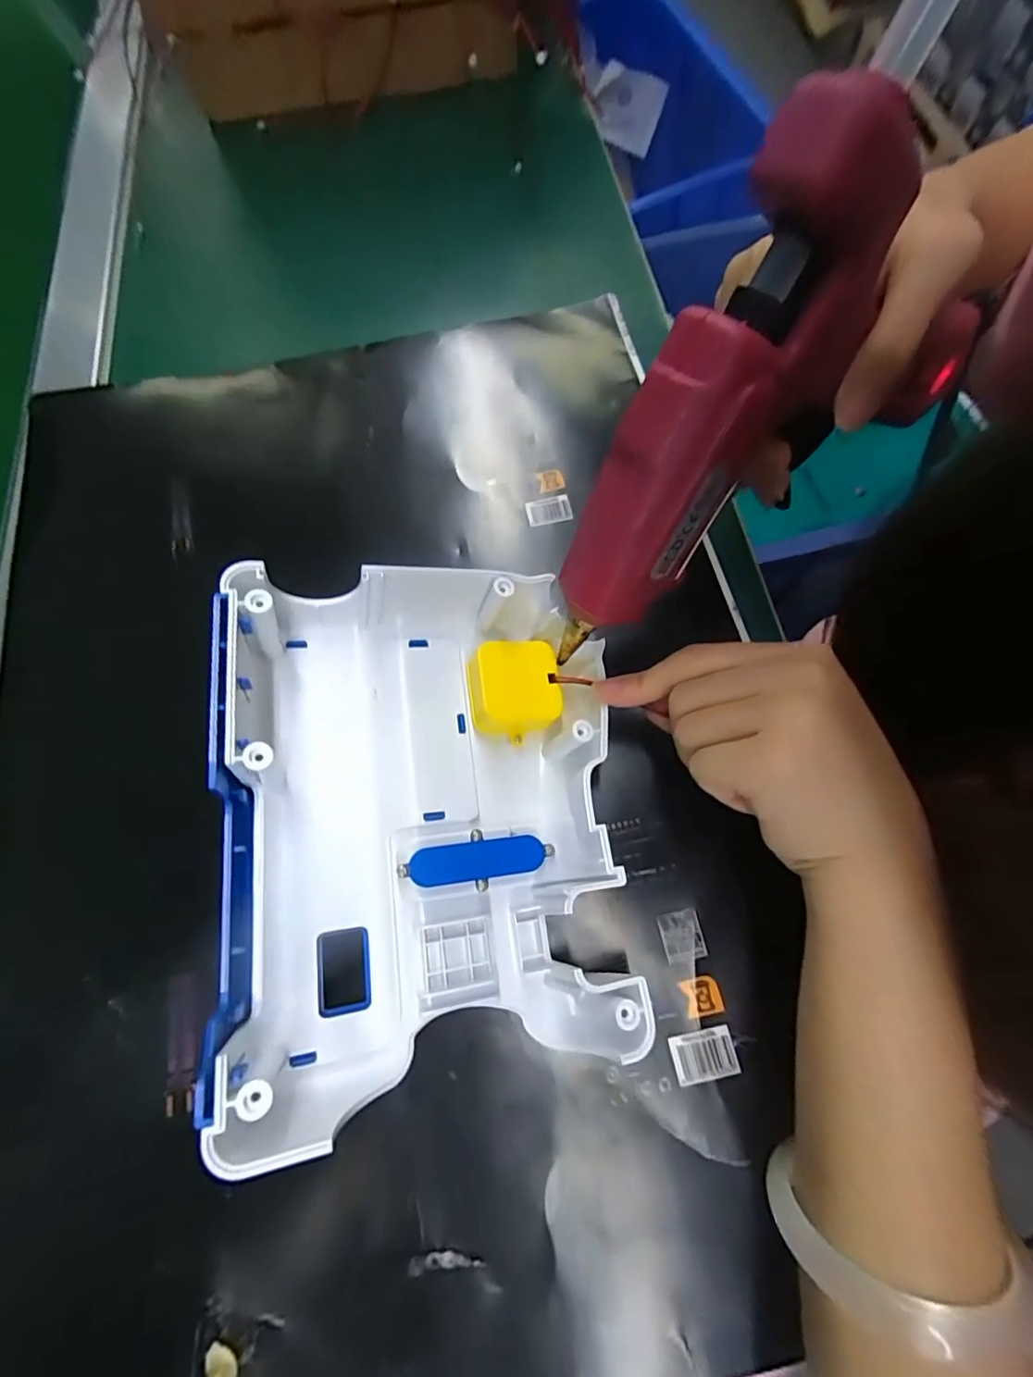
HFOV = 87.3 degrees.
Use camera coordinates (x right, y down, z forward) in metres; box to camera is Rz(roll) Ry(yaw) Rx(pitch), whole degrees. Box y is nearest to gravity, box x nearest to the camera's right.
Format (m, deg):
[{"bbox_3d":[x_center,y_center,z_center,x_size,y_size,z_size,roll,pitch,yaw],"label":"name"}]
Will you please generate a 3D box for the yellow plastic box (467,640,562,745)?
[{"bbox_3d":[-0.001,0.001,0.234,0.036,0.017,0.039,0,70,-17],"label":"yellow plastic box"}]

